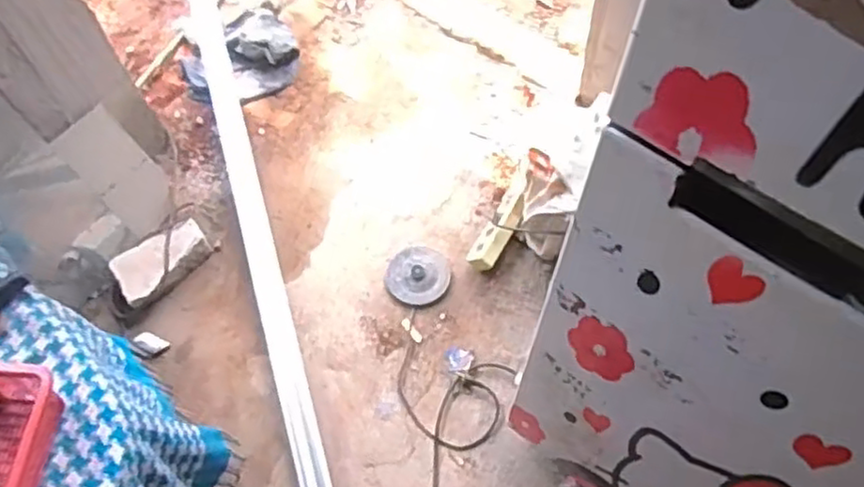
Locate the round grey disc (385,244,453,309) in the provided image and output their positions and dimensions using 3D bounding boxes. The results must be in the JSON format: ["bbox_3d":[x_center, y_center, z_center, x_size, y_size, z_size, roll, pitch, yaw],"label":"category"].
[{"bbox_3d":[-0.029,0.067,1.503,0.133,0.025,0.125,-2,62,3],"label":"round grey disc"}]

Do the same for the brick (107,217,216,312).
[{"bbox_3d":[-0.591,0.041,1.517,0.214,0.074,0.114,-40,67,-17],"label":"brick"}]

